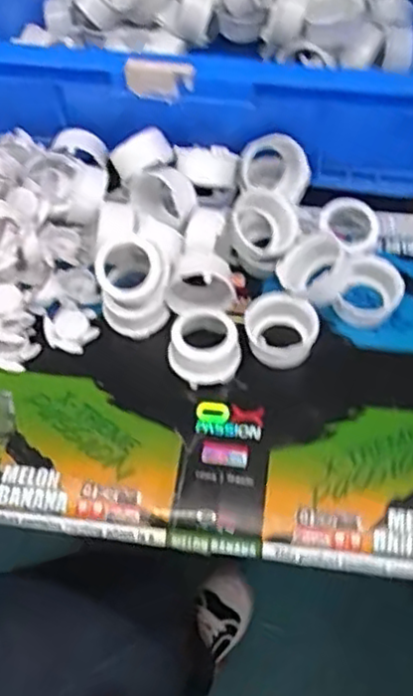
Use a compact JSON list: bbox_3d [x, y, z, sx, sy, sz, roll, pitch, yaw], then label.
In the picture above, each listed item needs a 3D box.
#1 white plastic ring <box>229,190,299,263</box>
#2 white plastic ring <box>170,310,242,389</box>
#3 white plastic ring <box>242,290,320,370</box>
[{"bbox_3d":[0.044,-0.096,0.545,0.050,0.029,0.050,46,51,-20],"label":"white plastic ring"},{"bbox_3d":[-0.001,-0.002,0.517,0.051,0.029,0.055,0,59,1],"label":"white plastic ring"},{"bbox_3d":[0.055,-0.013,0.524,0.054,0.026,0.050,0,59,1],"label":"white plastic ring"}]

